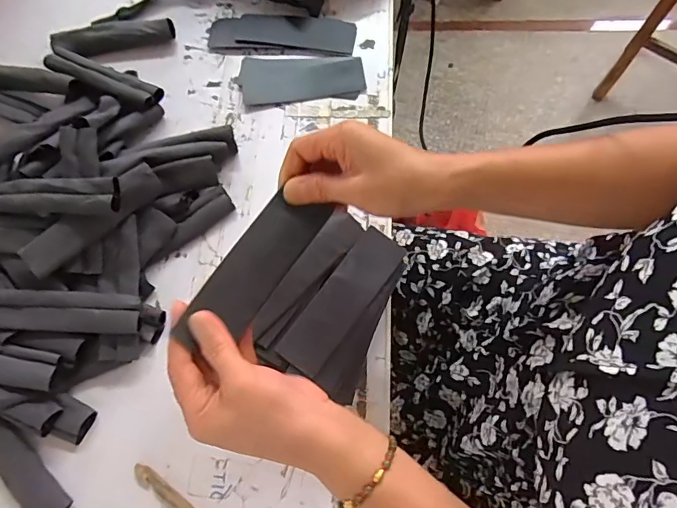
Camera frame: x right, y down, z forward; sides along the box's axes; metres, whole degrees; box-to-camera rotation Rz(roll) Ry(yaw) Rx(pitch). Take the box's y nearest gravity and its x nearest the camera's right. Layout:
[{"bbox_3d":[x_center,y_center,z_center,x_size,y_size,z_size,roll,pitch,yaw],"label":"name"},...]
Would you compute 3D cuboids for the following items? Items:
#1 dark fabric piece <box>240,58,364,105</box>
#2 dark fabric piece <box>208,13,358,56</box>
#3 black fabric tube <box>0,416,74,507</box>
[{"bbox_3d":[-0.045,-0.213,0.570,0.148,0.012,0.060,0,73,2],"label":"dark fabric piece"},{"bbox_3d":[-0.071,-0.276,0.588,0.182,0.010,0.056,4,73,3],"label":"dark fabric piece"},{"bbox_3d":[-0.304,0.199,0.437,0.035,0.015,0.128,-43,85,-11],"label":"black fabric tube"}]

